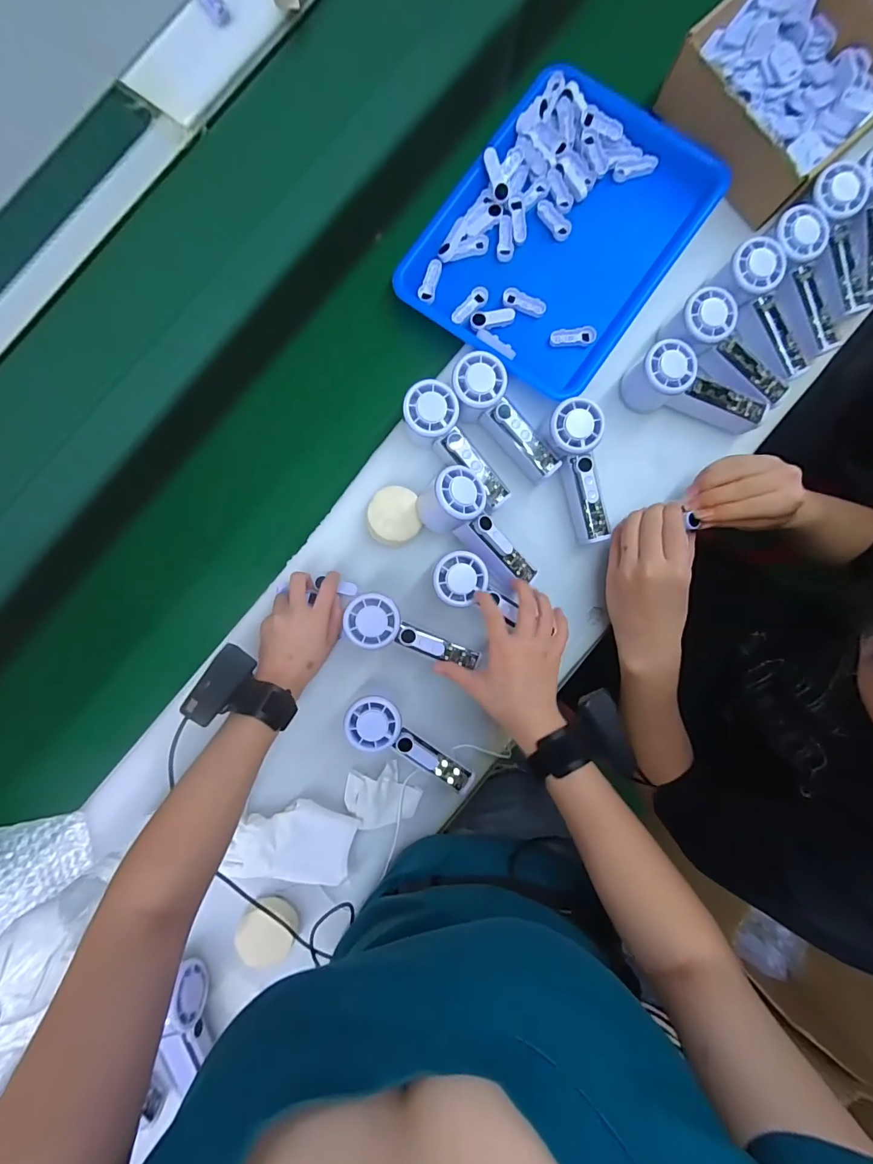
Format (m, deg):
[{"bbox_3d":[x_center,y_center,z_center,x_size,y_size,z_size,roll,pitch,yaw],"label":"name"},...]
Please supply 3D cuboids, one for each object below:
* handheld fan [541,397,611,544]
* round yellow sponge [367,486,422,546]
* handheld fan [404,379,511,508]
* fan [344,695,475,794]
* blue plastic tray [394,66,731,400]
[{"bbox_3d":[0.159,-0.119,0.484,0.053,0.066,0.149,-15,90,-1],"label":"handheld fan"},{"bbox_3d":[-0.047,-0.074,0.490,0.056,0.027,0.062,4,90,-1],"label":"round yellow sponge"},{"bbox_3d":[0.020,-0.143,0.475,0.055,0.054,0.147,-35,91,-1],"label":"handheld fan"},{"bbox_3d":[-0.026,0.174,0.456,0.152,0.030,0.051,35,89,-1],"label":"fan"},{"bbox_3d":[0.143,-0.404,0.497,0.256,0.032,0.339,35,89,-1],"label":"blue plastic tray"}]

